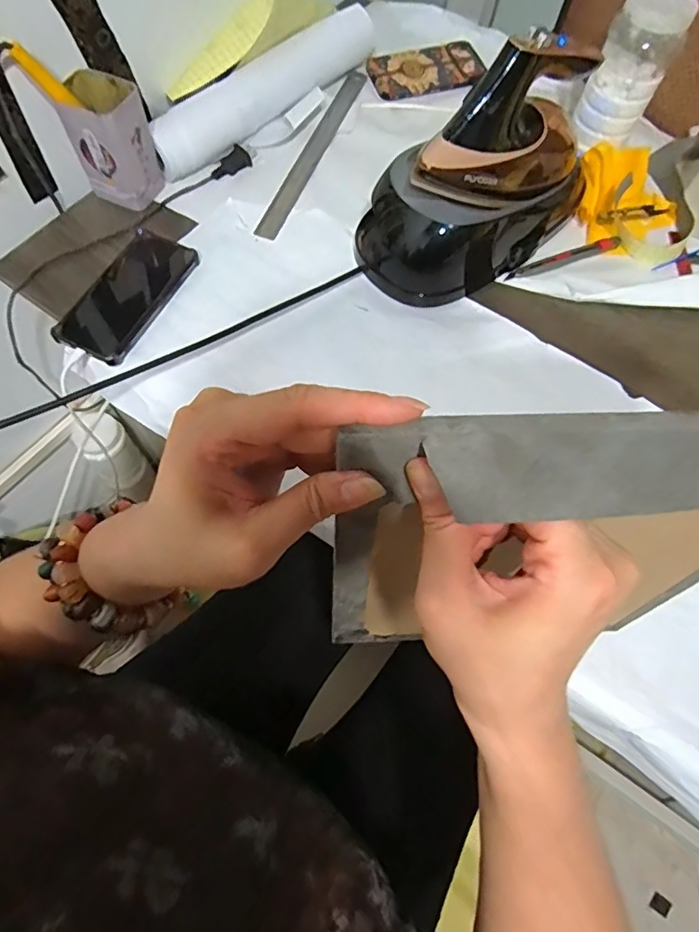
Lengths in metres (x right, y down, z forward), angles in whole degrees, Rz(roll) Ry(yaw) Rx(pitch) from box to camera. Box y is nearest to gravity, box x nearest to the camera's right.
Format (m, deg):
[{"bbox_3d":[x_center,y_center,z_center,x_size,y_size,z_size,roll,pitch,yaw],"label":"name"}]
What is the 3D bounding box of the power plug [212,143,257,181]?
[{"bbox_3d":[-0.142,-0.382,0.666,0.027,0.016,0.068,34,70,11],"label":"power plug"}]

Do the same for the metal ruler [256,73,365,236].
[{"bbox_3d":[-0.044,-0.411,0.690,0.028,0.005,0.321,24,69,-2],"label":"metal ruler"}]

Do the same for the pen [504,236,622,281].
[{"bbox_3d":[0.256,-0.244,0.631,0.154,0.009,0.020,-22,70,-11],"label":"pen"}]

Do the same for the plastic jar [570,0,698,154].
[{"bbox_3d":[0.321,-0.456,0.614,0.078,0.139,0.087,29,69,9],"label":"plastic jar"}]

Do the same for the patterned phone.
[{"bbox_3d":[0.110,-0.560,0.755,0.167,0.013,0.086,-22,70,-11],"label":"patterned phone"}]

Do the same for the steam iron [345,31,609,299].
[{"bbox_3d":[0.154,-0.315,0.555,0.286,0.182,0.135,-31,72,-14],"label":"steam iron"}]

